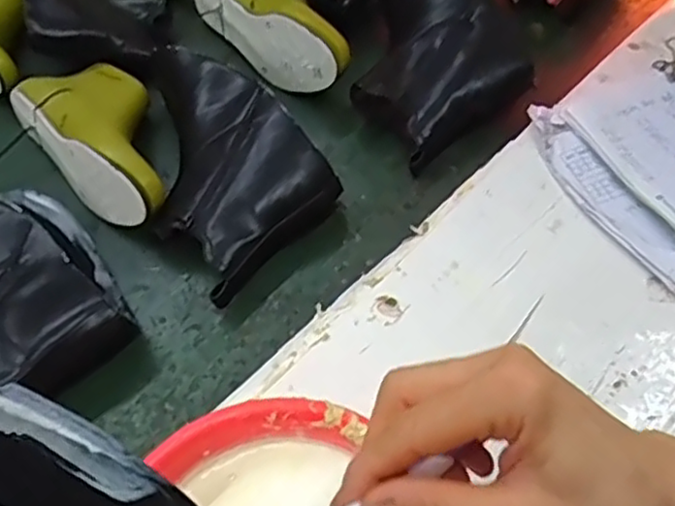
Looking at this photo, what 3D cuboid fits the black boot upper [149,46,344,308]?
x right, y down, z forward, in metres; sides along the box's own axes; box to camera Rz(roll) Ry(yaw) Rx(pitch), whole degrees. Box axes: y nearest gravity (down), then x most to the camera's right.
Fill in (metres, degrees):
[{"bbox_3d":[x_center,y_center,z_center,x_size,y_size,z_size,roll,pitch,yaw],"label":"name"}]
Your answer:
[{"bbox_3d":[-0.116,-0.084,0.612,0.139,0.073,0.243,-35,59,-19],"label":"black boot upper"}]

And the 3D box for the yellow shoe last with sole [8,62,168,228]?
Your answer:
[{"bbox_3d":[-0.210,-0.111,0.637,0.110,0.077,0.226,-36,59,-20],"label":"yellow shoe last with sole"}]

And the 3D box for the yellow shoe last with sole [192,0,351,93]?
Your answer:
[{"bbox_3d":[-0.068,-0.242,0.719,0.065,0.068,0.227,-34,59,-18],"label":"yellow shoe last with sole"}]

